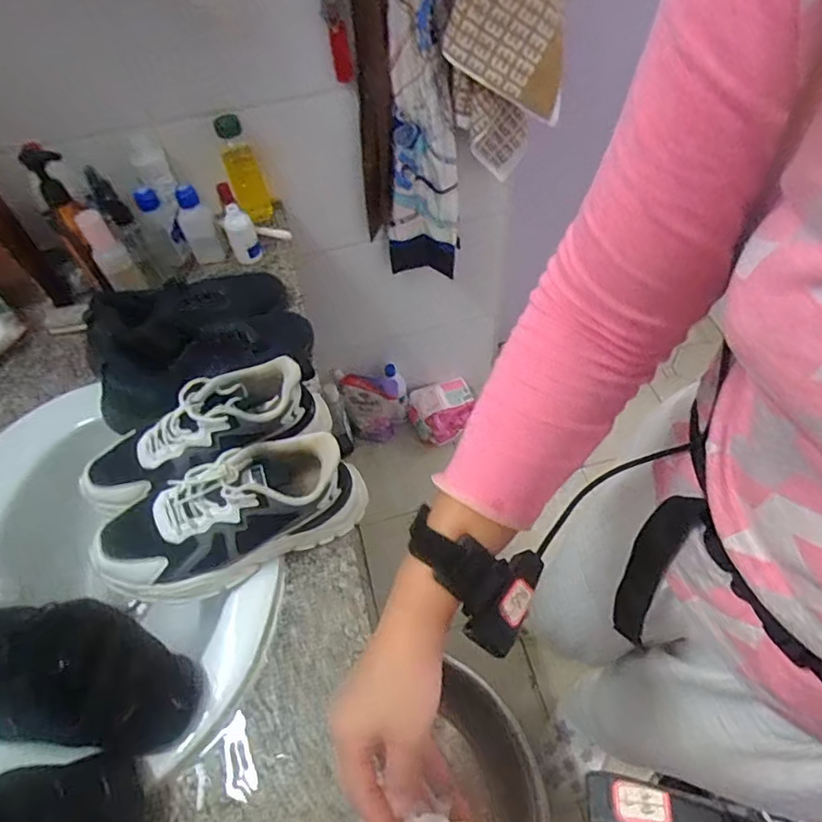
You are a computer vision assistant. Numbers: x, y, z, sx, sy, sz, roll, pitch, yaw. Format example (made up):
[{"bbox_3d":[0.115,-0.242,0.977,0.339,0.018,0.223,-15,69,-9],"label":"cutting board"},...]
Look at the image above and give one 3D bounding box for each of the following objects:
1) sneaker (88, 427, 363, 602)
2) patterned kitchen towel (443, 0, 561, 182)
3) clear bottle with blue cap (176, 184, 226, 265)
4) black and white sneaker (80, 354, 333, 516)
[{"bbox_3d":[-0.188,0.109,0.593,0.272,0.119,0.112,-26,58,-13],"label":"sneaker"},{"bbox_3d":[0.137,-0.569,0.786,0.165,0.476,0.106,4,56,7],"label":"patterned kitchen towel"},{"bbox_3d":[-0.338,-0.294,0.885,0.052,0.127,0.033,-24,57,-12],"label":"clear bottle with blue cap"},{"bbox_3d":[-0.233,0.032,0.641,0.277,0.114,0.089,-22,57,-11],"label":"black and white sneaker"}]

